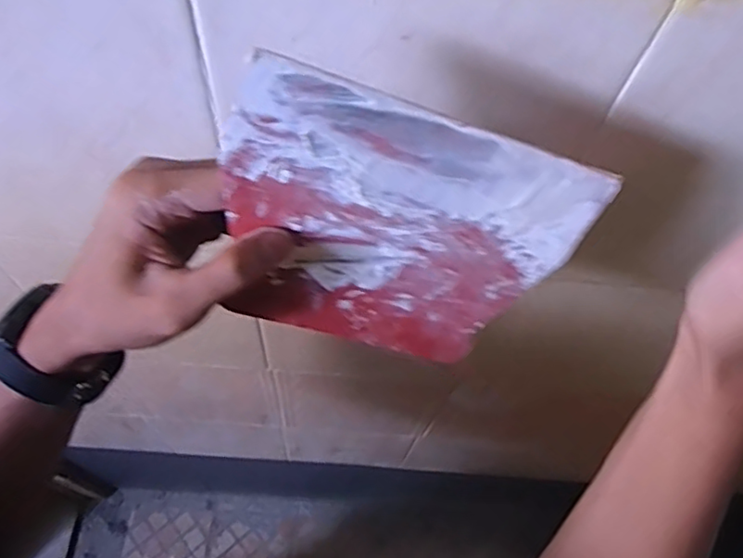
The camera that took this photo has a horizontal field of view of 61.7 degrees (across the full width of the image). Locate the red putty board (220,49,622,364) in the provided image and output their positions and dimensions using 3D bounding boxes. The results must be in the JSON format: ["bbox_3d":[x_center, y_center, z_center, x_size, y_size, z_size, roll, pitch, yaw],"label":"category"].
[{"bbox_3d":[0.011,-0.017,0.299,0.170,0.133,0.004,14,37,-18],"label":"red putty board"}]

